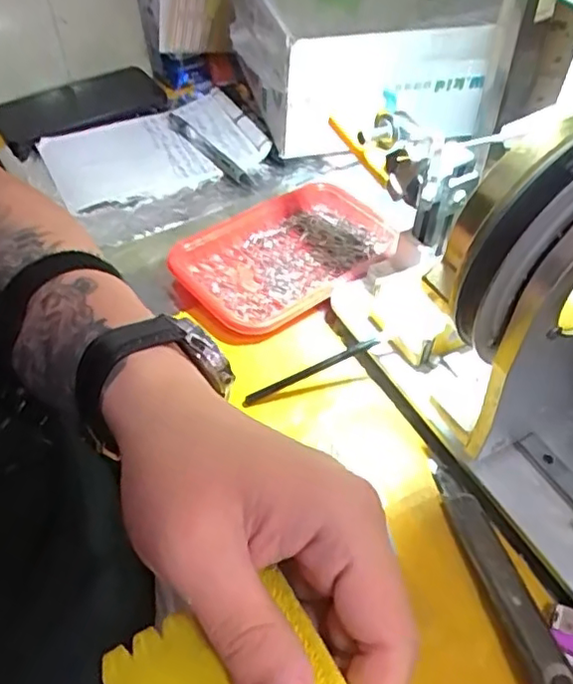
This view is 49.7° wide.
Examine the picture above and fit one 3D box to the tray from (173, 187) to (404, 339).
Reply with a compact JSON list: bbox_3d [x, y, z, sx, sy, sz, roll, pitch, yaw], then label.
[{"bbox_3d":[0.003,-0.070,0.477,0.162,0.020,0.118,-34,57,-26],"label":"tray"}]

